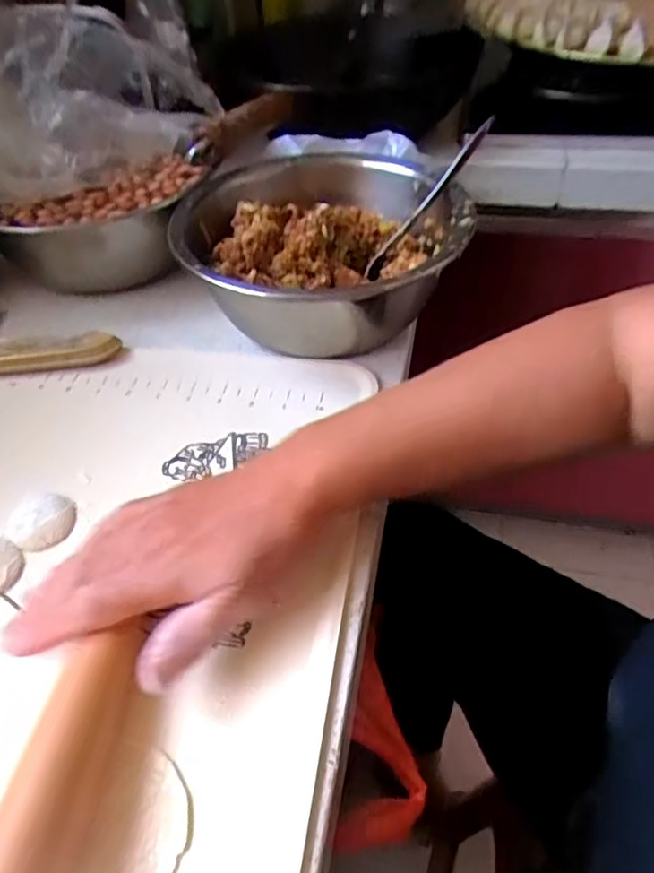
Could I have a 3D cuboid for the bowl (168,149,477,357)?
[{"bbox_3d":[-0.001,-0.147,0.481,0.205,0.087,0.247,5,46,8],"label":"bowl"}]

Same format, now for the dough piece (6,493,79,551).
[{"bbox_3d":[-0.170,0.049,0.356,0.041,0.008,0.037,15,48,16],"label":"dough piece"}]

